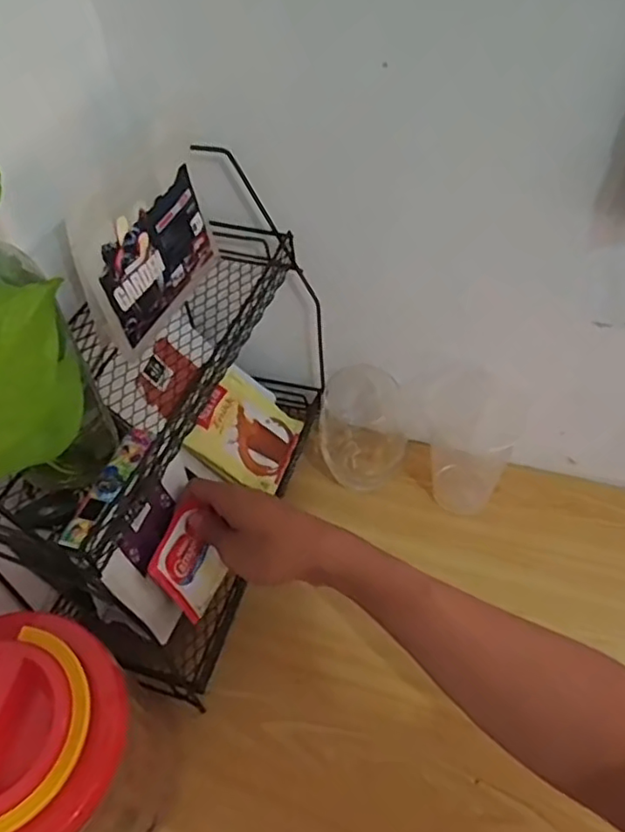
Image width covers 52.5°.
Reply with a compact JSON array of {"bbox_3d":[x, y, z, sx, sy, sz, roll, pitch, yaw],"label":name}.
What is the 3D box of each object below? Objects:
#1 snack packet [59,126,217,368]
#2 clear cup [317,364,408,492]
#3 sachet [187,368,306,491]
[{"bbox_3d":[-0.116,-0.124,0.461,0.015,0.116,0.130,18,54,18],"label":"snack packet"},{"bbox_3d":[0.047,0.008,0.616,0.085,0.113,0.073,4,51,7],"label":"clear cup"},{"bbox_3d":[-0.062,0.017,0.610,0.094,0.016,0.096,39,56,-17],"label":"sachet"}]

